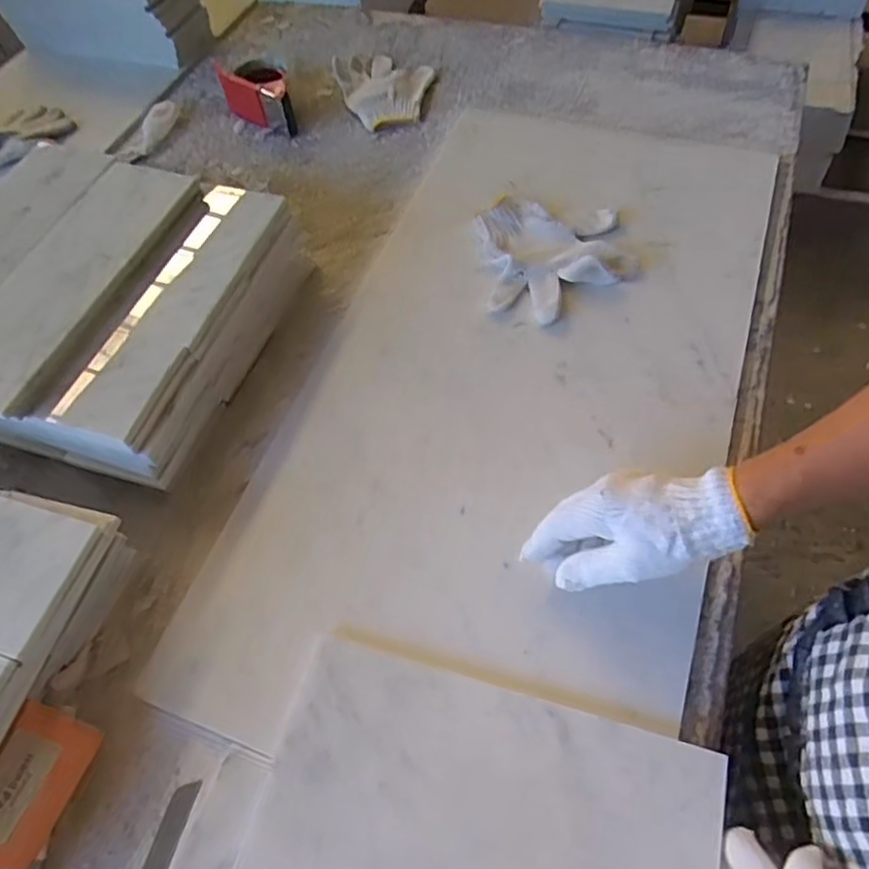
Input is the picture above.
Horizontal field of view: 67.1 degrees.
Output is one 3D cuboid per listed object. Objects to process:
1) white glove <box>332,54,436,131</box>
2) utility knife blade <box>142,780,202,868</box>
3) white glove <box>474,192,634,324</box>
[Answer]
[{"bbox_3d":[-0.063,-0.493,0.926,0.138,0.030,0.170,-18,59,-7],"label":"white glove"},{"bbox_3d":[-0.188,0.291,0.450,0.020,0.004,0.096,5,57,20],"label":"utility knife blade"},{"bbox_3d":[0.132,-0.190,0.703,0.155,0.030,0.178,-7,58,-1],"label":"white glove"}]

